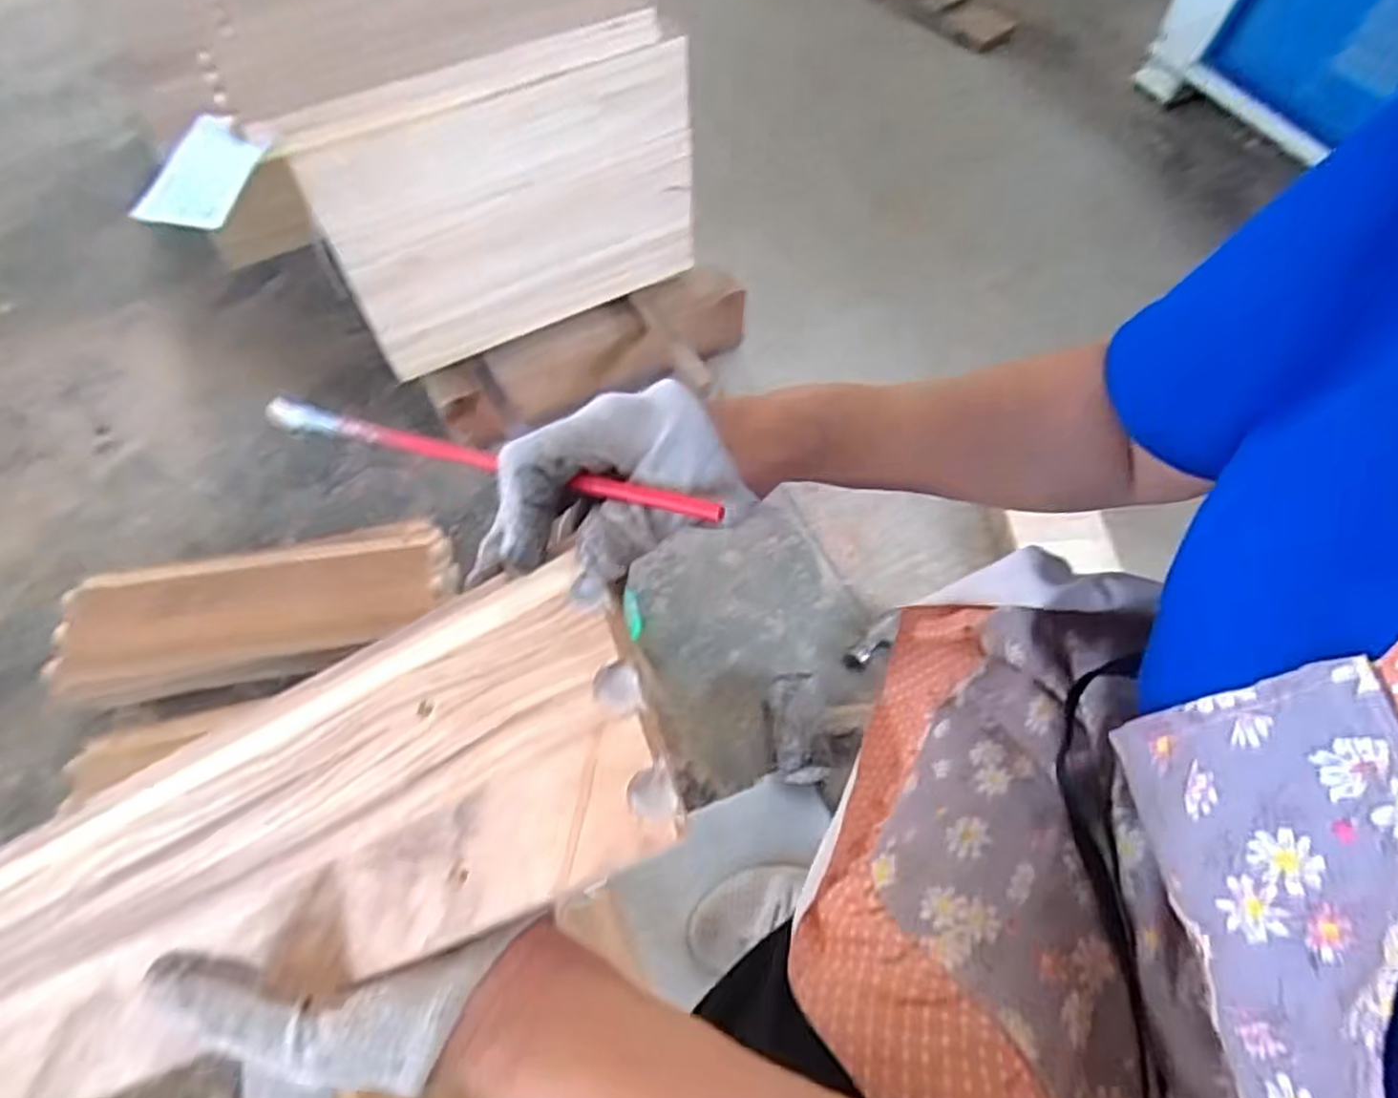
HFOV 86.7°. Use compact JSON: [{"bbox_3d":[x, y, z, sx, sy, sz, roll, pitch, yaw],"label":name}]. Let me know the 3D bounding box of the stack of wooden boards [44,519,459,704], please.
[{"bbox_3d":[-0.467,0.068,0.806,0.389,0.102,0.137,-11,62,-6],"label":"stack of wooden boards"}]

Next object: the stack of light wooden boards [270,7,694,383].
[{"bbox_3d":[-0.183,-0.360,0.779,0.394,0.298,0.035,-22,63,-11],"label":"stack of light wooden boards"}]

